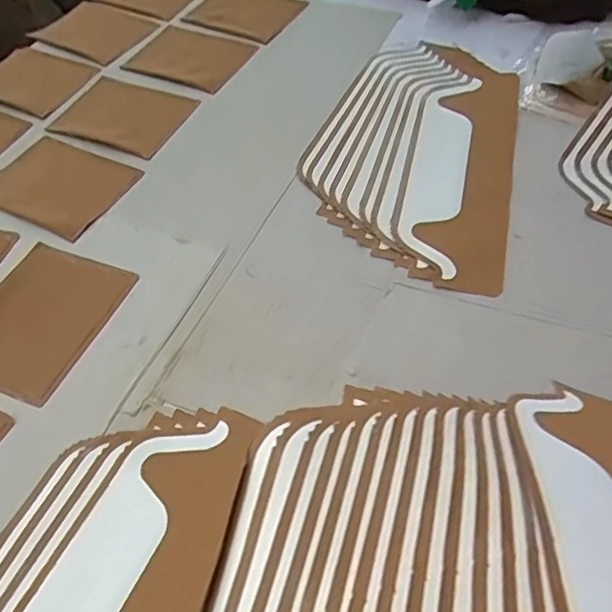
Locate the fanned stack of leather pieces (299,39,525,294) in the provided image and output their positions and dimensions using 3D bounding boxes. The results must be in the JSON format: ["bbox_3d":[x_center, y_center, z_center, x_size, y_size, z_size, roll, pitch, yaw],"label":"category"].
[{"bbox_3d":[0.148,-0.229,0.783,0.259,0.023,0.463,11,54,11],"label":"fanned stack of leather pieces"}]

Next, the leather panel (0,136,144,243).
[{"bbox_3d":[-0.333,-0.164,0.772,0.179,0.005,0.137,21,57,18],"label":"leather panel"}]

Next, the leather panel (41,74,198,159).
[{"bbox_3d":[-0.261,-0.280,0.850,0.180,0.010,0.139,19,56,16],"label":"leather panel"}]

